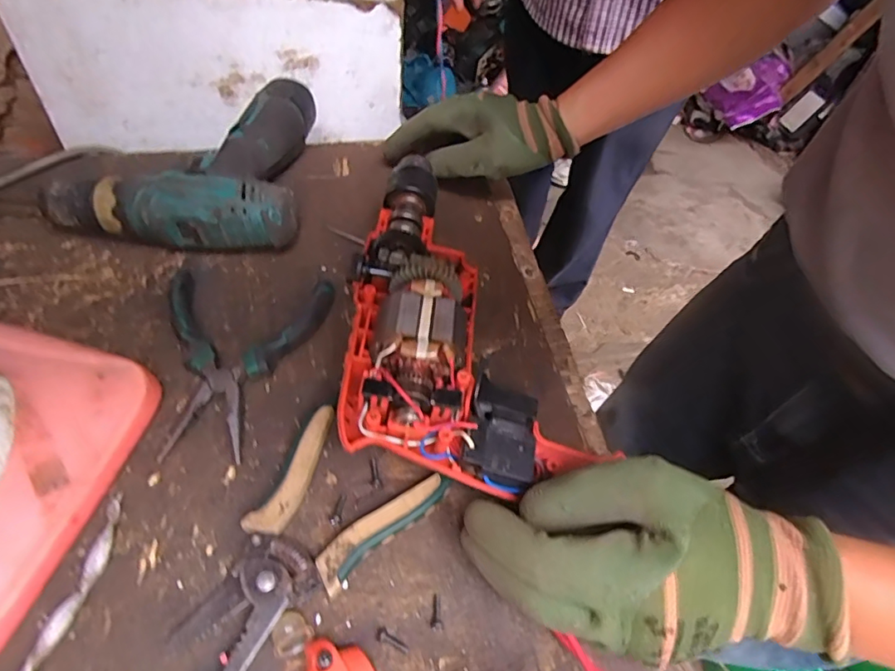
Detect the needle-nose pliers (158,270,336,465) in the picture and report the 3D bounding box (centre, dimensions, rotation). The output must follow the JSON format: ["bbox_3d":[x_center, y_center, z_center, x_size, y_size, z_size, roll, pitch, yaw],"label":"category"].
[{"bbox_3d":[-0.145,0.013,0.343,0.107,0.024,0.135,7,50,-2],"label":"needle-nose pliers"}]

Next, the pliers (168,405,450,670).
[{"bbox_3d":[-0.083,0.104,0.287,0.145,0.013,0.090,-36,61,-28],"label":"pliers"}]

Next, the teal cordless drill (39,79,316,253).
[{"bbox_3d":[-0.219,-0.149,0.443,0.190,0.060,0.194,0,51,-8],"label":"teal cordless drill"}]

